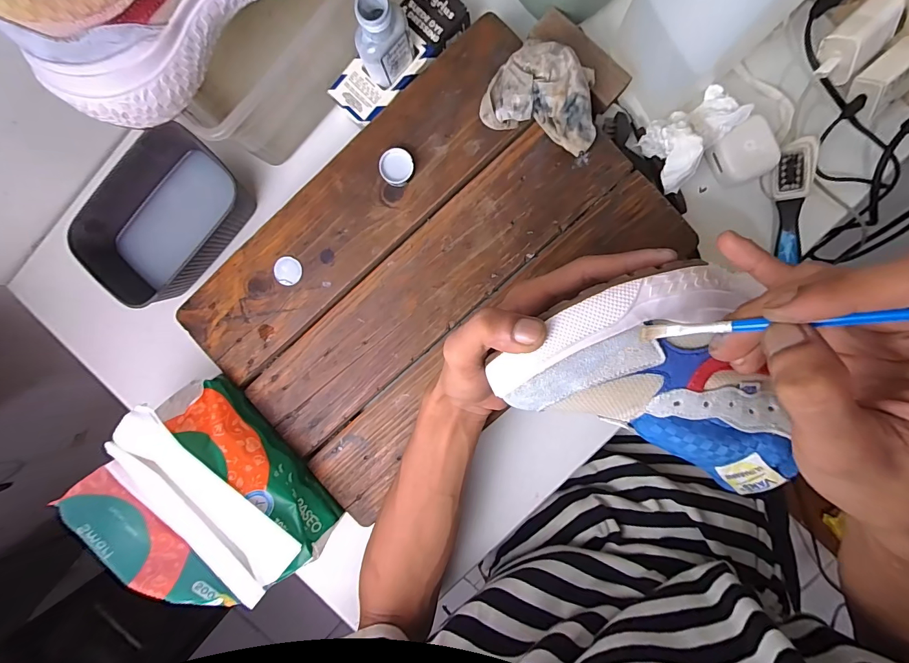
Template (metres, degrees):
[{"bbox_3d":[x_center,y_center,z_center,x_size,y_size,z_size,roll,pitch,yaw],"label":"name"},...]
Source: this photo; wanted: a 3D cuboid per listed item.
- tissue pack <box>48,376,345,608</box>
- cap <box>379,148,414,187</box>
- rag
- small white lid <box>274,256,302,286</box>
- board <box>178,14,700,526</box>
[{"bbox_3d":[-0.216,0.149,0.344,0.128,0.081,0.189,-44,90,5],"label":"tissue pack"},{"bbox_3d":[-0.052,-0.148,0.351,0.030,0.012,0.030,0,94,4],"label":"cap"},{"bbox_3d":[0.076,-0.196,0.326,0.097,0.042,0.061,20,95,2],"label":"rag"},{"bbox_3d":[-0.158,-0.057,0.368,0.024,0.006,0.026,0,94,4],"label":"small white lid"},{"bbox_3d":[-0.037,-0.057,0.361,0.405,0.018,0.267,-43,88,5],"label":"board"}]

